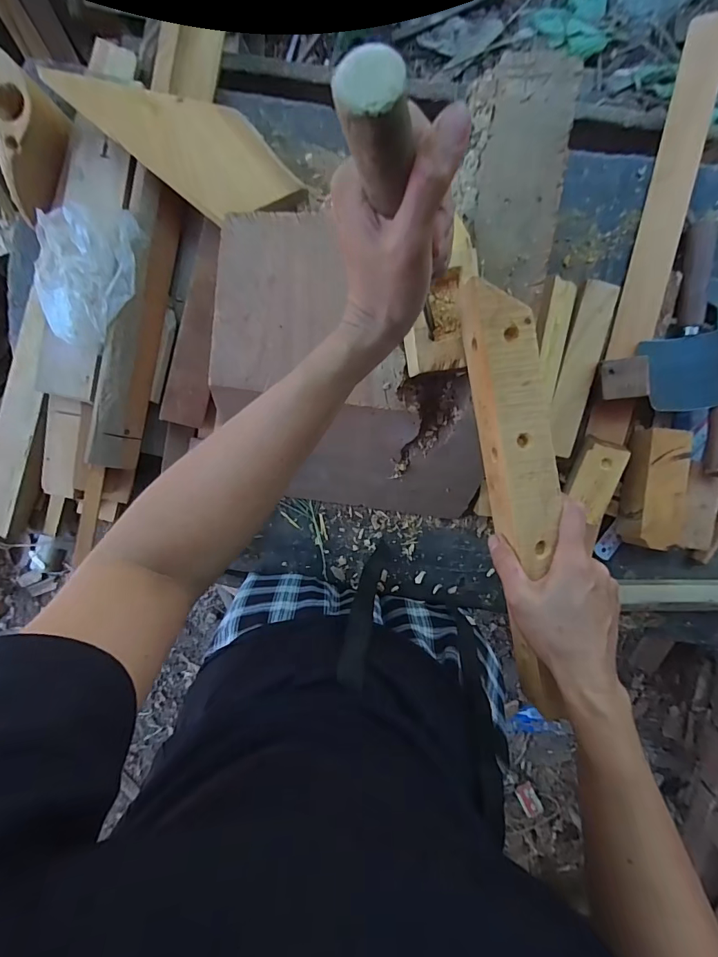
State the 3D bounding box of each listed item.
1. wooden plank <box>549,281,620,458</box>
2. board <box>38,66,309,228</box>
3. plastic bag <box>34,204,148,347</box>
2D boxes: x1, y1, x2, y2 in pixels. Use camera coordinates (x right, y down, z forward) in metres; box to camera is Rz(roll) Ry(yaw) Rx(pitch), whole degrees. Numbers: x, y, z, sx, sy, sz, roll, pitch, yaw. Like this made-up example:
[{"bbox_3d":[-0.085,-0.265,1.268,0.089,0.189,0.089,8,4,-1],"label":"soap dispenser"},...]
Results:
[{"bbox_3d":[0.284,-0.138,0.554,0.050,0.016,0.216,11,99,0],"label":"wooden plank"},{"bbox_3d":[-0.196,-0.380,0.493,0.265,0.034,0.117,20,99,-14],"label":"board"},{"bbox_3d":[-0.312,-0.227,0.485,0.105,0.035,0.143,11,99,0],"label":"plastic bag"}]

